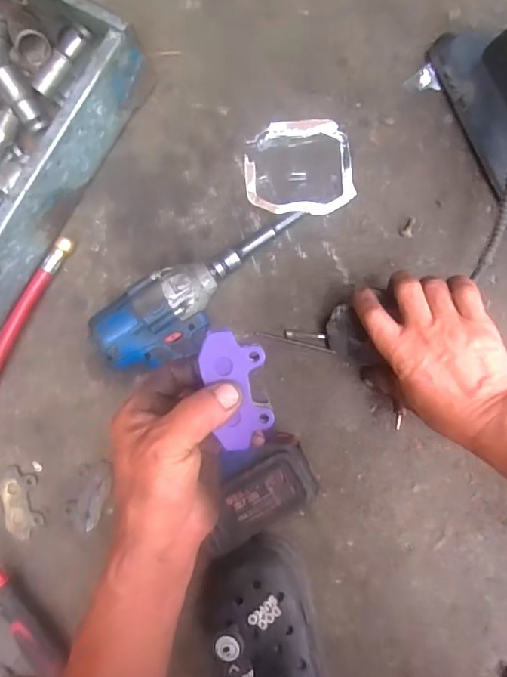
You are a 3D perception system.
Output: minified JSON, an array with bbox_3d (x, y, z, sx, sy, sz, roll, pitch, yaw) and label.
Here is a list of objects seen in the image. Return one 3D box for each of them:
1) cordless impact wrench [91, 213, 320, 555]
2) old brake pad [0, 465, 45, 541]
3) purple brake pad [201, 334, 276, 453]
[{"bbox_3d":[-0.005,0.035,0.426,0.206,0.079,0.236,-27,86,5],"label":"cordless impact wrench"},{"bbox_3d":[-0.238,0.168,0.480,0.040,0.005,0.074,-9,88,6],"label":"old brake pad"},{"bbox_3d":[-0.009,0.032,0.292,0.037,0.005,0.075,-12,96,6],"label":"purple brake pad"}]

